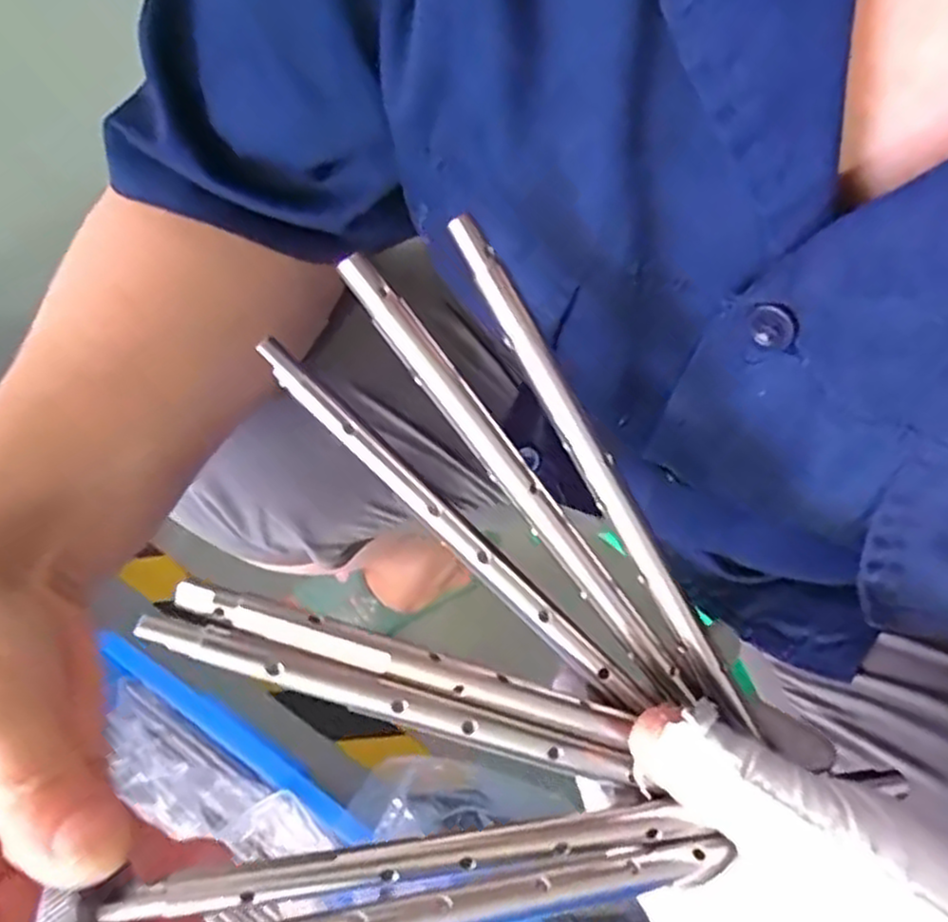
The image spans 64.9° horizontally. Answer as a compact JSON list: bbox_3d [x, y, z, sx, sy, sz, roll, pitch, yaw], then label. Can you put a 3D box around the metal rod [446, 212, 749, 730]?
[{"bbox_3d":[0.035,0.006,0.201,0.008,0.005,0.155,-34,100,-16],"label":"metal rod"}]

